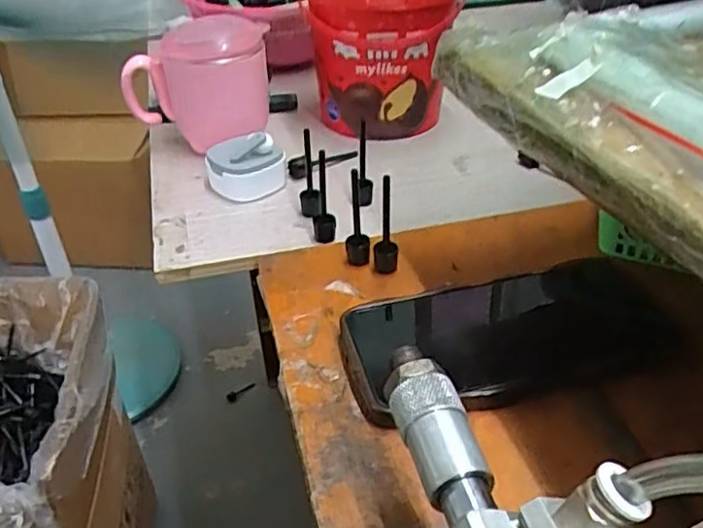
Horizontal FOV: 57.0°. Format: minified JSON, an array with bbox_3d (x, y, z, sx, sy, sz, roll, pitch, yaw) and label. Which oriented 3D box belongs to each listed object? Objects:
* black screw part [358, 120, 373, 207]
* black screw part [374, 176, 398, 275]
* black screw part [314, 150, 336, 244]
[{"bbox_3d":[0.010,-0.068,0.452,0.010,0.063,0.015,0,36,2],"label":"black screw part"},{"bbox_3d":[0.020,-0.021,0.379,0.014,0.062,0.012,0,36,2],"label":"black screw part"},{"bbox_3d":[-0.018,-0.041,0.418,0.014,0.059,0.018,-3,36,-2],"label":"black screw part"}]

